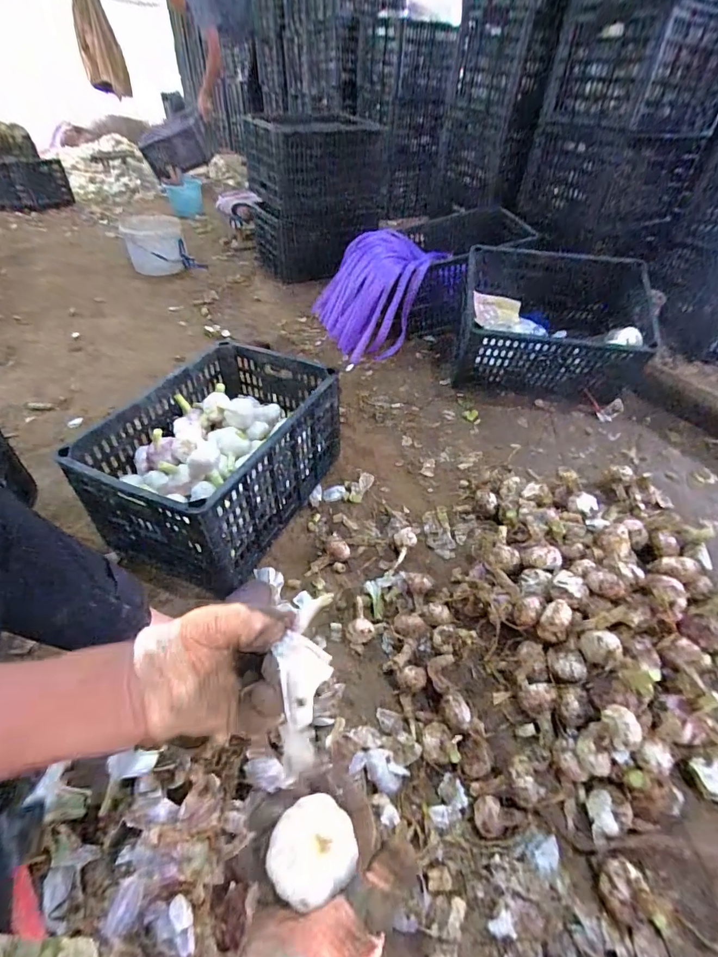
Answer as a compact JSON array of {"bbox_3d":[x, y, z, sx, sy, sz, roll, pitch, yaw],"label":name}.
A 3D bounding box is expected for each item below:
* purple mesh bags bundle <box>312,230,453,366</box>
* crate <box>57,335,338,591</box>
[{"bbox_3d":[0.050,-0.586,1.365,0.301,0.276,0.362,-18,48,-18],"label":"purple mesh bags bundle"},{"bbox_3d":[-0.260,-0.048,0.842,0.299,0.226,0.445,17,48,16],"label":"crate"}]

